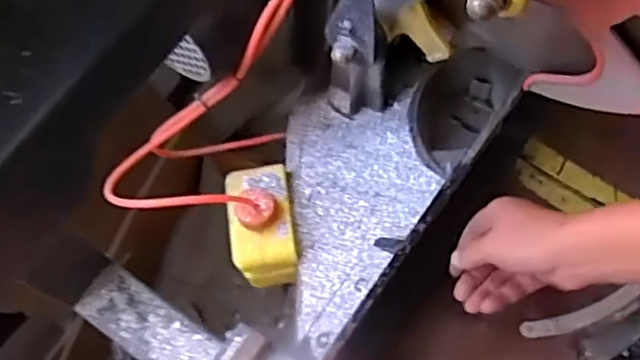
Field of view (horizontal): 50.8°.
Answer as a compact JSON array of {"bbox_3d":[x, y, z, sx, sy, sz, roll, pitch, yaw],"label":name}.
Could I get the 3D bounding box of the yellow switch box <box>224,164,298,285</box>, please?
[{"bbox_3d":[-0.056,0.041,0.663,0.061,0.082,0.107,-7,68,1],"label":"yellow switch box"}]

